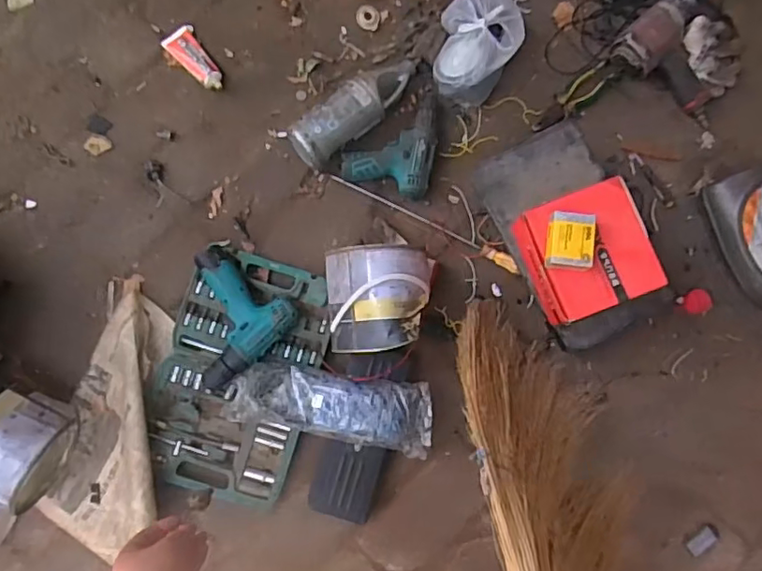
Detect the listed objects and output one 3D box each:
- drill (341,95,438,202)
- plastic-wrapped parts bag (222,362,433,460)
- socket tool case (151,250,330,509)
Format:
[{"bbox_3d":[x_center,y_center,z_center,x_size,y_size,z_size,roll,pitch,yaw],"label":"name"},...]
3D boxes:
[{"bbox_3d":[0.025,-0.255,1.038,0.153,0.049,0.187,16,83,0],"label":"drill"},{"bbox_3d":[-0.081,0.190,0.921,0.318,0.049,0.109,8,83,-1],"label":"plastic-wrapped parts bag"},{"bbox_3d":[-0.230,0.143,0.949,0.241,0.040,0.387,18,83,0],"label":"socket tool case"}]

